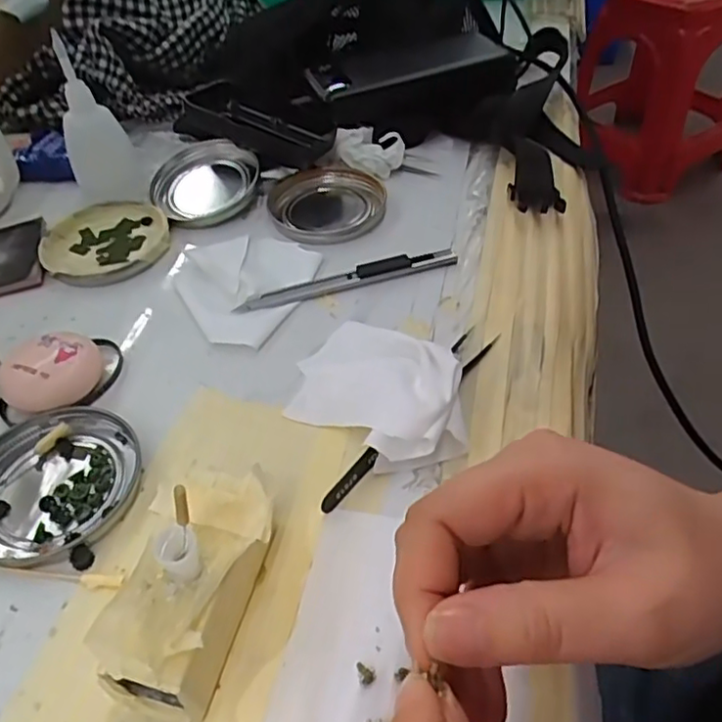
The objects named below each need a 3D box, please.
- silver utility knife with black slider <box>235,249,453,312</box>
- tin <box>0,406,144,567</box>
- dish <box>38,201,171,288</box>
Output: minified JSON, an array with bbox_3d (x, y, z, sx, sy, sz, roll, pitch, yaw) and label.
[{"bbox_3d":[-0.007,-0.048,0.370,0.129,0.007,0.013,-14,48,-8],"label":"silver utility knife with black slider"},{"bbox_3d":[-0.142,0.054,0.286,0.075,0.008,0.076,-2,47,3],"label":"tin"},{"bbox_3d":[-0.165,-0.076,0.409,0.078,0.011,0.078,-2,47,3],"label":"dish"}]

